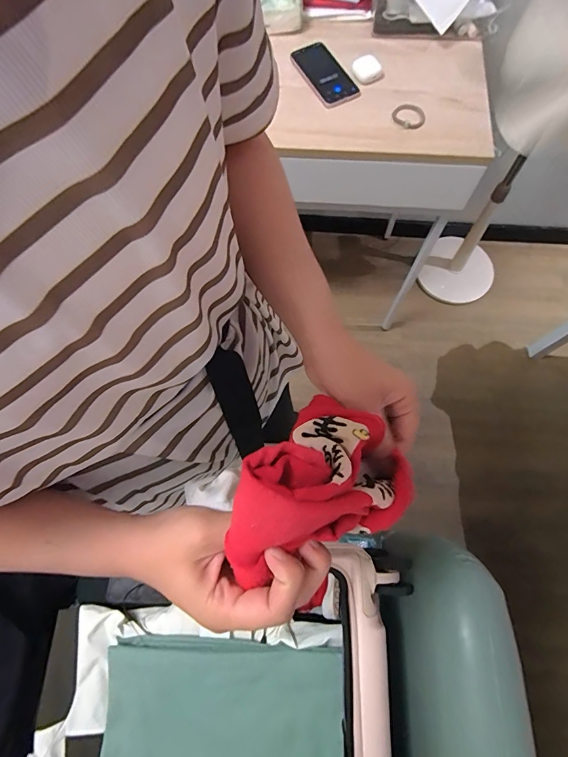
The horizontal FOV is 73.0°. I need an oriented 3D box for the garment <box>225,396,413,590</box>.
[{"bbox_3d":[0.024,0.074,0.233,0.090,0.082,0.121,36,76,12],"label":"garment"}]

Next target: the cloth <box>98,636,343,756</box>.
[{"bbox_3d":[-0.095,0.534,0.556,0.350,0.024,0.263,3,72,2],"label":"cloth"}]

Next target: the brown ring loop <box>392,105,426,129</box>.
[{"bbox_3d":[0.225,-0.472,0.690,0.056,0.006,0.054,0,72,1],"label":"brown ring loop"}]

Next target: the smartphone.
[{"bbox_3d":[0.073,-0.569,0.719,0.079,0.011,0.156,-27,73,-8],"label":"smartphone"}]

